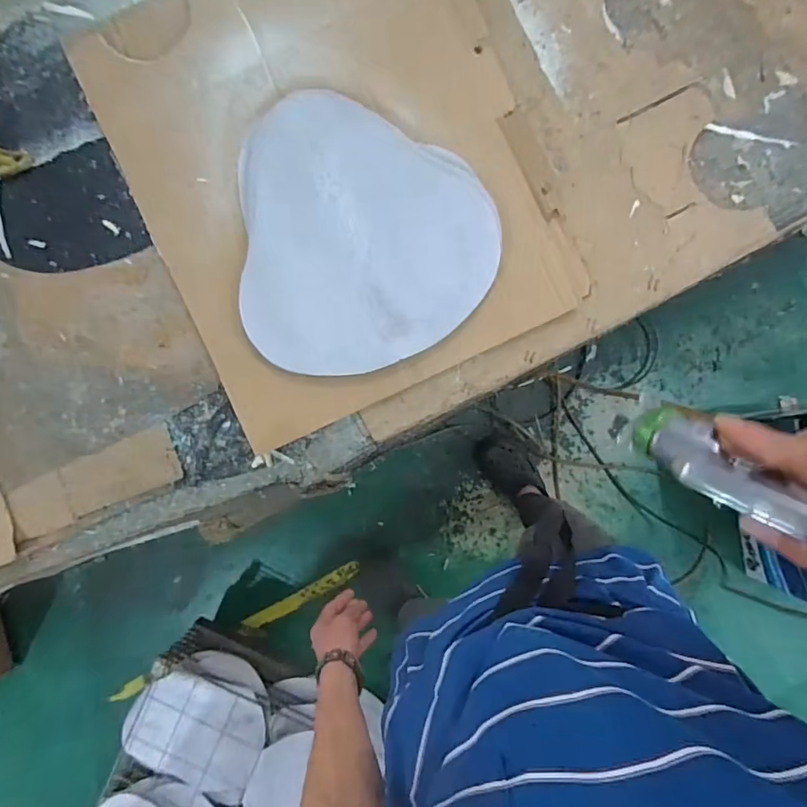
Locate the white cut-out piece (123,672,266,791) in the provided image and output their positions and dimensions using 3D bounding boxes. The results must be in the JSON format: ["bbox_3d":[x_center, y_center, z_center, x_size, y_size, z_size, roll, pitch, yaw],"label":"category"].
[{"bbox_3d":[-0.484,0.751,1.163,0.315,0.025,0.227,18,90,5],"label":"white cut-out piece"}]

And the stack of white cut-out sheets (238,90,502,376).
[{"bbox_3d":[-0.047,-0.217,0.649,0.334,0.038,0.351,0,88,3],"label":"stack of white cut-out sheets"}]

